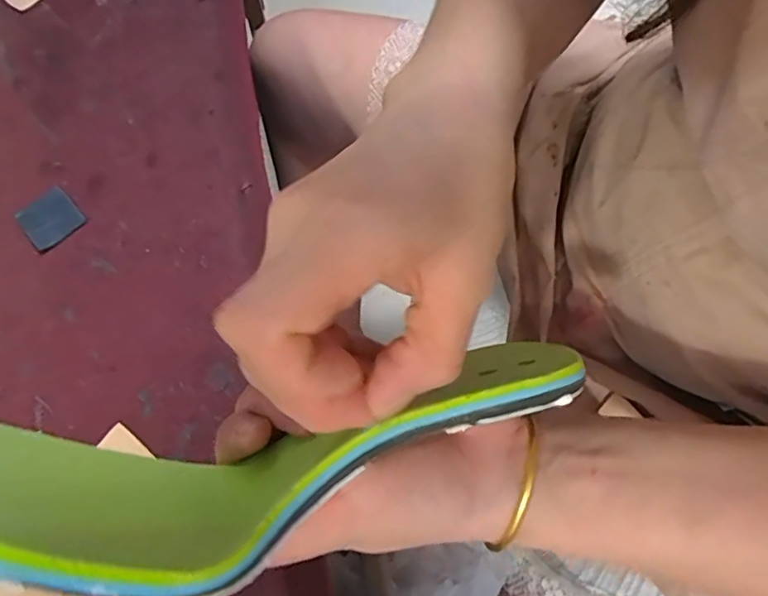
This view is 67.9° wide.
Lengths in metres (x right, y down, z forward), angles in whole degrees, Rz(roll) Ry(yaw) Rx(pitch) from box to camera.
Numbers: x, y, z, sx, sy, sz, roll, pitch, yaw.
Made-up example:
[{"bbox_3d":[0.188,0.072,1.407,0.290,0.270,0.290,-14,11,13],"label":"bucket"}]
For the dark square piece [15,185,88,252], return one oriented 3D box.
[{"bbox_3d":[-0.198,-0.048,0.337,0.031,0.004,0.034,-41,73,-15],"label":"dark square piece"}]

